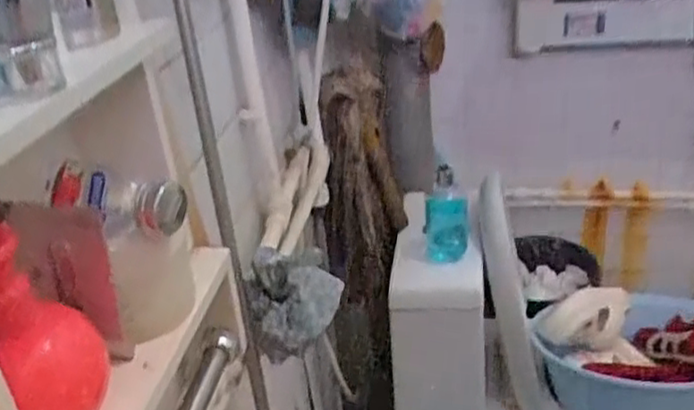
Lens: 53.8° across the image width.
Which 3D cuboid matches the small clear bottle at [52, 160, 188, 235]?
[{"bbox_3d":[-0.129,-0.005,0.384,0.077,0.027,0.026,14,30,3],"label":"small clear bottle"}]

